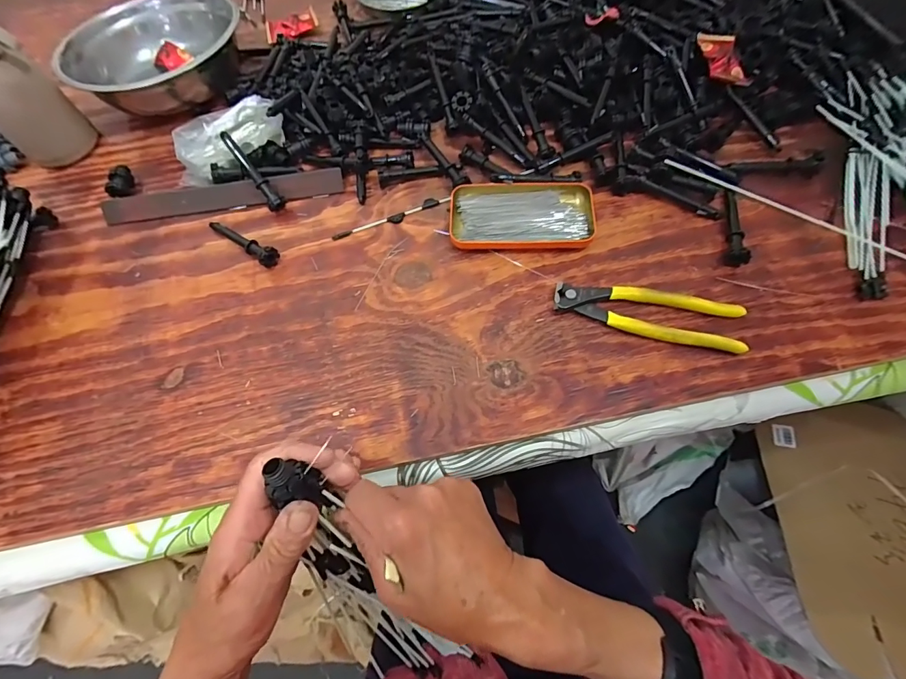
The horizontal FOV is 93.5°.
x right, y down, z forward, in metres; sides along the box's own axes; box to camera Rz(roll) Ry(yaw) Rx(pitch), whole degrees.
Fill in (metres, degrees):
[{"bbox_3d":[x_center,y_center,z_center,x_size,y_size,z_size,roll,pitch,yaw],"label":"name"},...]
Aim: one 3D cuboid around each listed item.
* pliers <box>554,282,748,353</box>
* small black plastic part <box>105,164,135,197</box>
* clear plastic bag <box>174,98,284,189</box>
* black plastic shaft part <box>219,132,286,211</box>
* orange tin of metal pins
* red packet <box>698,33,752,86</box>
[{"bbox_3d":[0.173,-0.024,0.382,0.162,0.019,0.043,12,66,9],"label":"pliers"},{"bbox_3d":[-0.375,-0.179,0.483,0.017,0.017,0.041,1,65,4],"label":"small black plastic part"},{"bbox_3d":[-0.254,-0.223,0.484,0.129,0.040,0.074,-20,65,-6],"label":"clear plastic bag"},{"bbox_3d":[-0.214,-0.180,0.456,0.017,0.015,0.093,-37,95,-12],"label":"black plastic shaft part"},{"bbox_3d":[0.069,-0.128,0.436,0.142,0.014,0.076,0,65,3],"label":"orange tin of metal pins"},{"bbox_3d":[0.301,-0.314,0.474,0.036,0.011,0.076,-8,64,-1],"label":"red packet"}]

